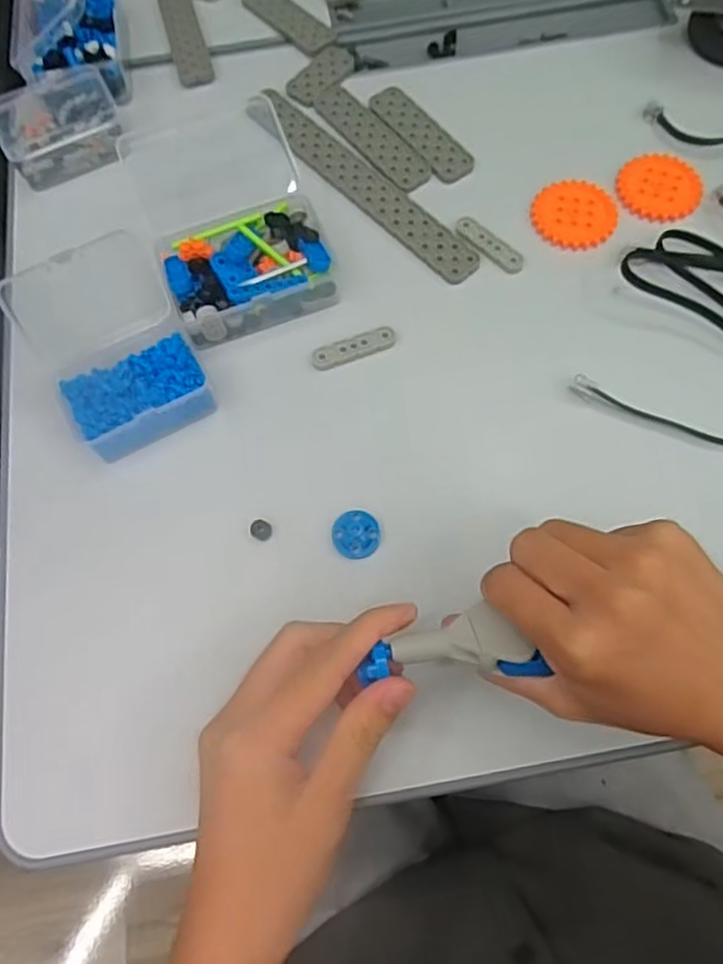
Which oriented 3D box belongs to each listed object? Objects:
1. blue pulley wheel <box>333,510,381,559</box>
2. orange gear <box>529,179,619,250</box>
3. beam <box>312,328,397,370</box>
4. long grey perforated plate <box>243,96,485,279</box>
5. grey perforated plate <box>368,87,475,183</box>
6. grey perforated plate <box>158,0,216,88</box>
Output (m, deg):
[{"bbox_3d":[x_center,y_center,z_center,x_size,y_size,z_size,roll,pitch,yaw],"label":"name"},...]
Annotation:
[{"bbox_3d":[-0.002,0.027,0.354,0.024,0.005,0.024,-1,67,2],"label":"blue pulley wheel"},{"bbox_3d":[0.129,-0.164,0.423,0.048,0.004,0.052,-1,67,2],"label":"orange gear"},{"bbox_3d":[-0.004,-0.076,0.396,0.049,0.006,0.011,-20,68,-6],"label":"beam"},{"bbox_3d":[-0.003,-0.192,0.443,0.027,0.004,0.200,-41,72,-12],"label":"long grey perforated plate"},{"bbox_3d":[0.038,-0.228,0.454,0.027,0.005,0.088,-35,70,-11],"label":"grey perforated plate"},{"bbox_3d":[-0.127,-0.322,0.503,0.025,0.011,0.101,-16,68,-4],"label":"grey perforated plate"}]

